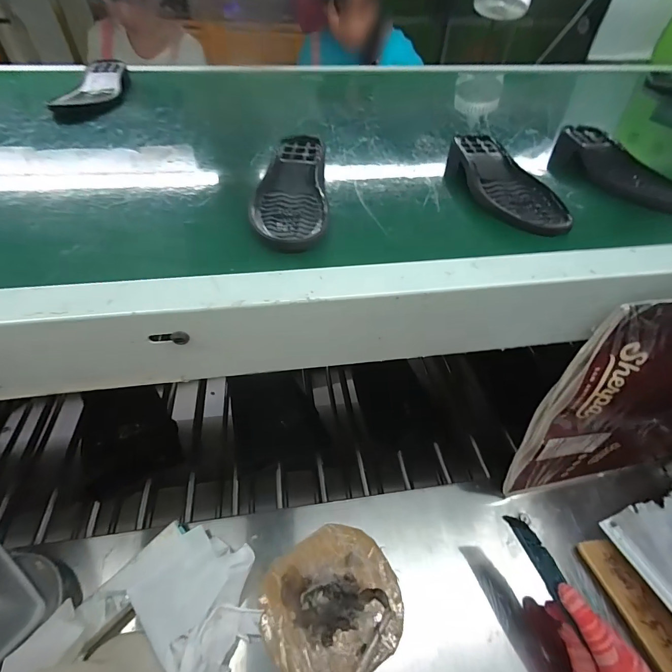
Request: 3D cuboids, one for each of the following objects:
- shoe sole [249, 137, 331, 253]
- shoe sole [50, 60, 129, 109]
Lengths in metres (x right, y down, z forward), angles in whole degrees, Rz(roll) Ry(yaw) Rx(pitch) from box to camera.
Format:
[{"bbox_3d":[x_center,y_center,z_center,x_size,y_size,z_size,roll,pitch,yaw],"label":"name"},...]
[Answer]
[{"bbox_3d":[-0.047,-0.160,0.391,0.073,0.030,0.199,1,46,-2],"label":"shoe sole"},{"bbox_3d":[-0.417,-0.438,0.637,0.075,0.033,0.216,-1,46,-4],"label":"shoe sole"}]

